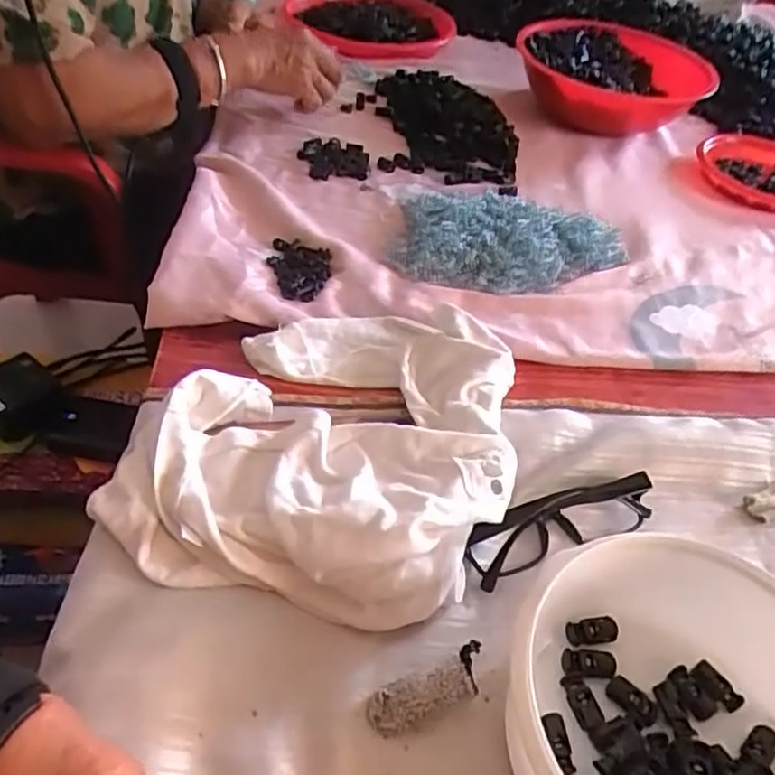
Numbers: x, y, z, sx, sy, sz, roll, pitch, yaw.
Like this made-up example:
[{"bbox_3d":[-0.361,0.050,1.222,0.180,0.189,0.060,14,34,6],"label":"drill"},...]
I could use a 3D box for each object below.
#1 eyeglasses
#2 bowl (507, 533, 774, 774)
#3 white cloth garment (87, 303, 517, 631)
[{"bbox_3d":[0.110,0.088,0.409,0.132,0.045,0.029,-15,49,-22],"label":"eyeglasses"},{"bbox_3d":[0.132,0.157,0.300,0.144,0.071,0.155,4,45,-4],"label":"bowl"},{"bbox_3d":[-0.034,0.013,0.447,0.236,0.057,0.276,13,45,5],"label":"white cloth garment"}]

